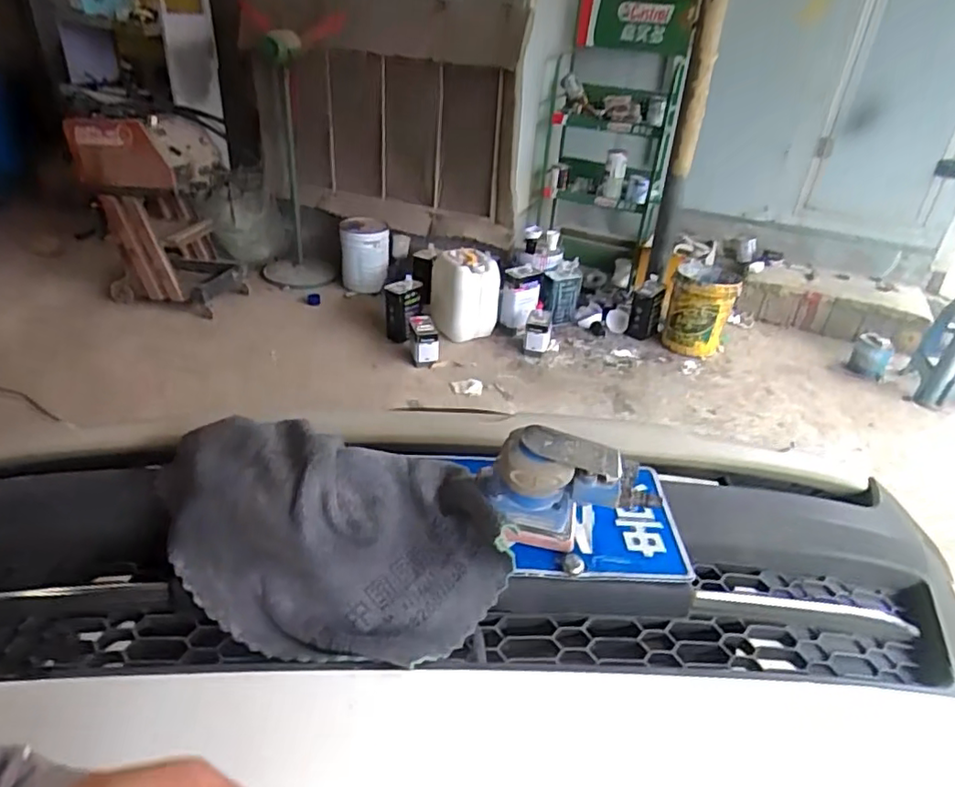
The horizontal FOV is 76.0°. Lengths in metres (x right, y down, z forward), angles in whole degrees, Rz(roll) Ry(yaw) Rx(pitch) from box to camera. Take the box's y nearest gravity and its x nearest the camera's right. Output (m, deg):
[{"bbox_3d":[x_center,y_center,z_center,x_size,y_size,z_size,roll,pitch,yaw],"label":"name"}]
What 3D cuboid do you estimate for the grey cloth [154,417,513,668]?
[{"bbox_3d":[-0.148,0.124,0.557,0.349,0.081,0.204,7,31,4],"label":"grey cloth"}]

